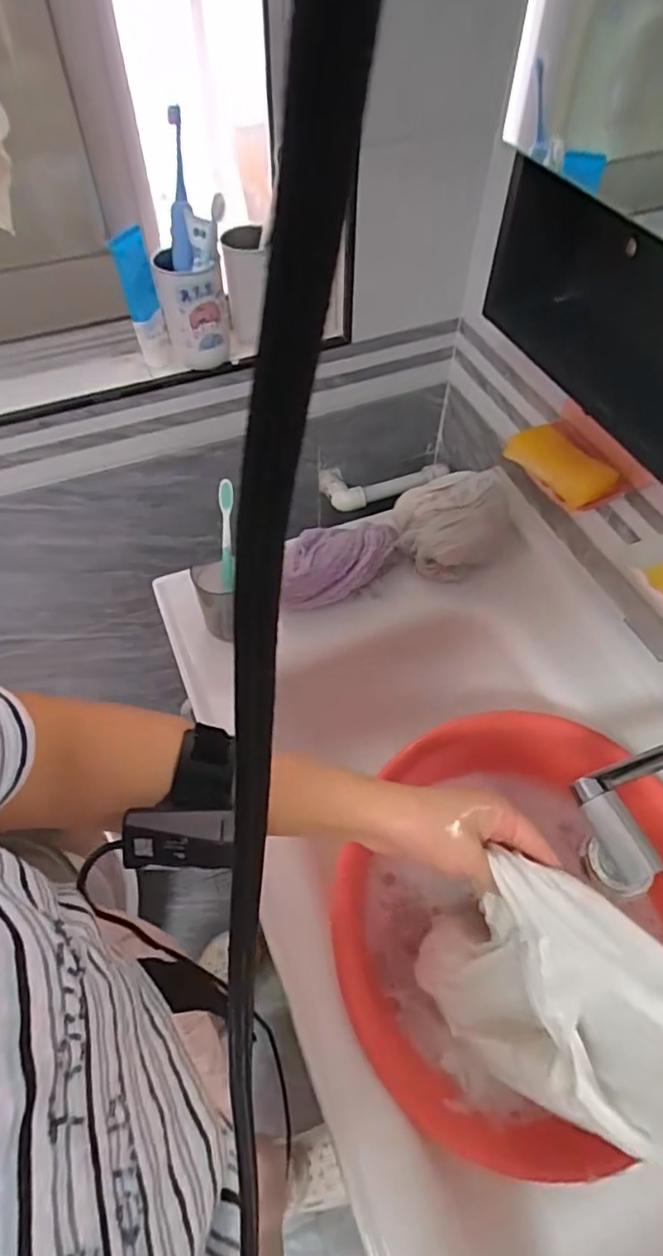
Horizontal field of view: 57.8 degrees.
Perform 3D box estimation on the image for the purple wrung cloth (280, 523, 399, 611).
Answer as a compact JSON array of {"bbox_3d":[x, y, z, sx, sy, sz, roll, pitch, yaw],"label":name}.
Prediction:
[{"bbox_3d":[0.009,-0.082,0.764,0.167,0.063,0.104,-8,56,-6],"label":"purple wrung cloth"}]

